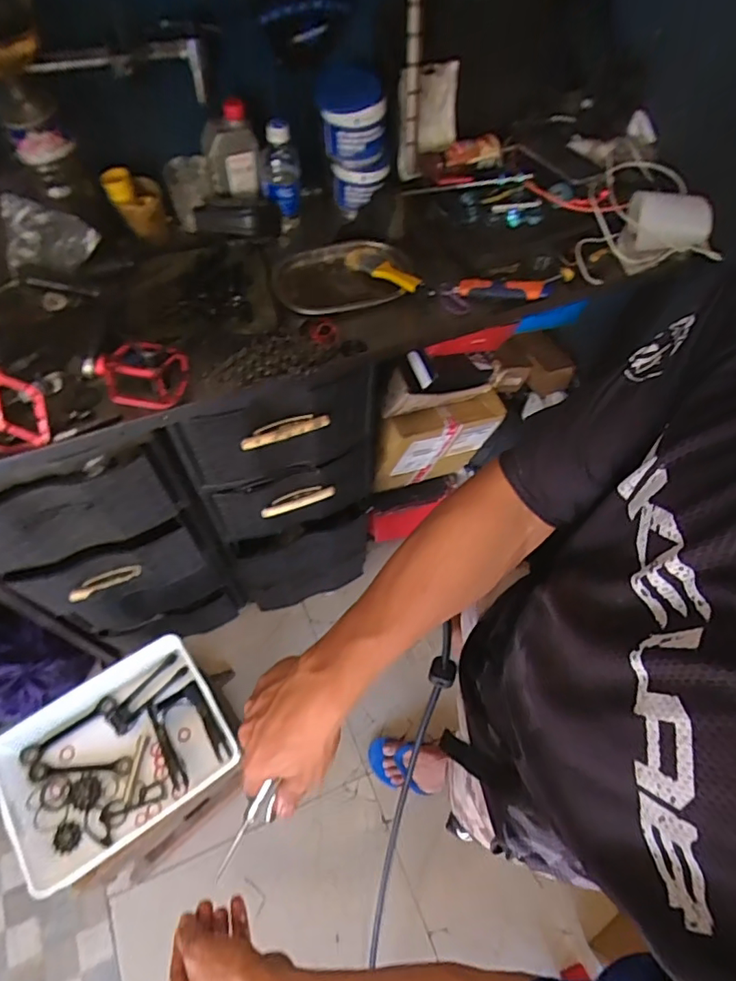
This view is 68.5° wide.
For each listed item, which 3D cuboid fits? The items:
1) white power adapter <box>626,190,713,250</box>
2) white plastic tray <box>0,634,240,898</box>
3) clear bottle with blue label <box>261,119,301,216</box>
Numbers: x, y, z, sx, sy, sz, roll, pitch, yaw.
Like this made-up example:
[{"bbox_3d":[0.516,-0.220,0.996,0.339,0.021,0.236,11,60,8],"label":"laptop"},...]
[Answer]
[{"bbox_3d":[0.483,-0.433,0.874,0.118,0.071,0.069,0,58,-1],"label":"white power adapter"},{"bbox_3d":[-0.411,0.441,0.903,0.347,0.068,0.270,-29,65,-18],"label":"white plastic tray"},{"bbox_3d":[-0.143,-0.523,0.872,0.063,0.130,0.053,-4,60,-5],"label":"clear bottle with blue label"}]

